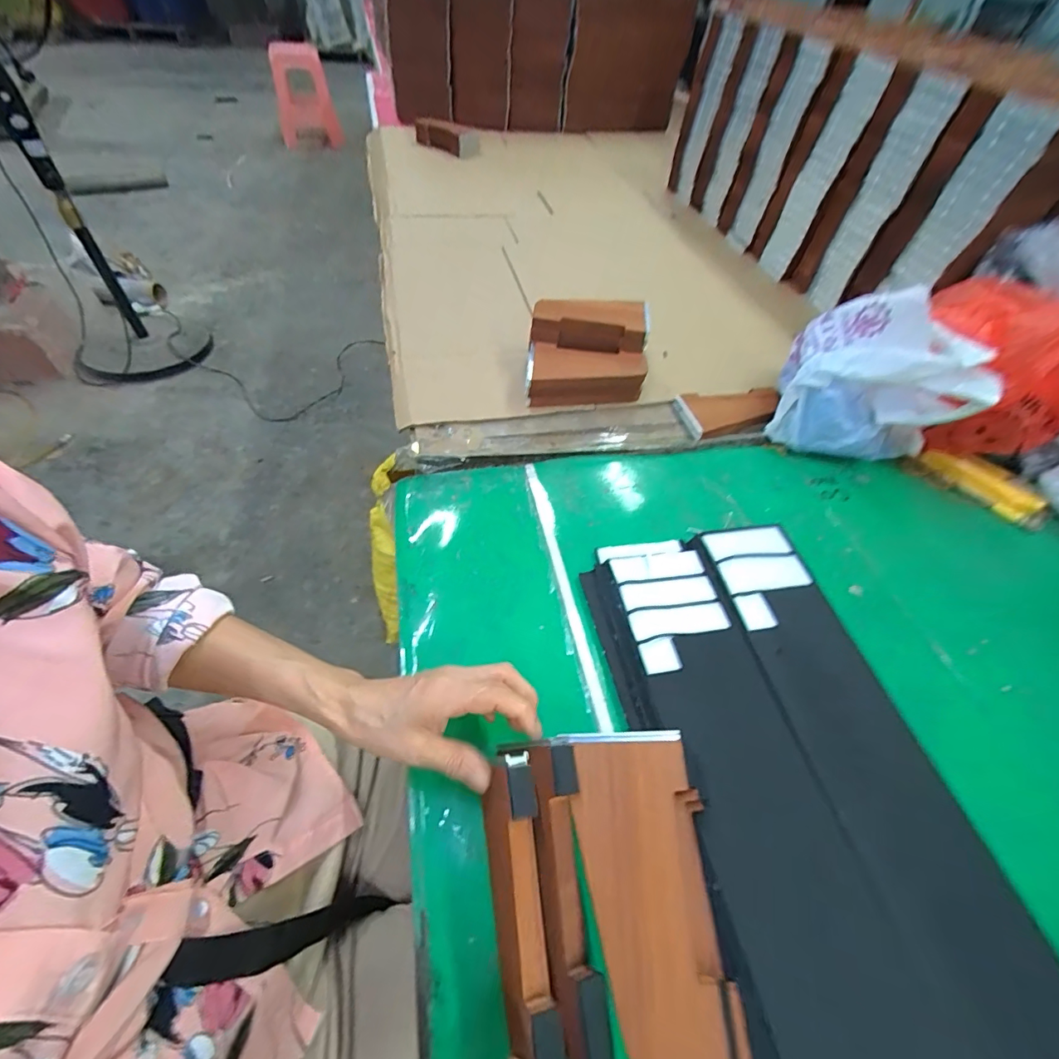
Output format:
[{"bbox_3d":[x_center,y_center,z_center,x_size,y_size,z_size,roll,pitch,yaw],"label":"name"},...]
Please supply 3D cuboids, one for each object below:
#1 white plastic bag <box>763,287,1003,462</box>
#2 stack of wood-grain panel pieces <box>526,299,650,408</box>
[{"bbox_3d":[0.400,-0.172,0.554,0.174,0.157,0.124,17,53,8],"label":"white plastic bag"},{"bbox_3d":[0.076,-0.231,0.614,0.155,0.087,0.135,2,52,-3],"label":"stack of wood-grain panel pieces"}]

